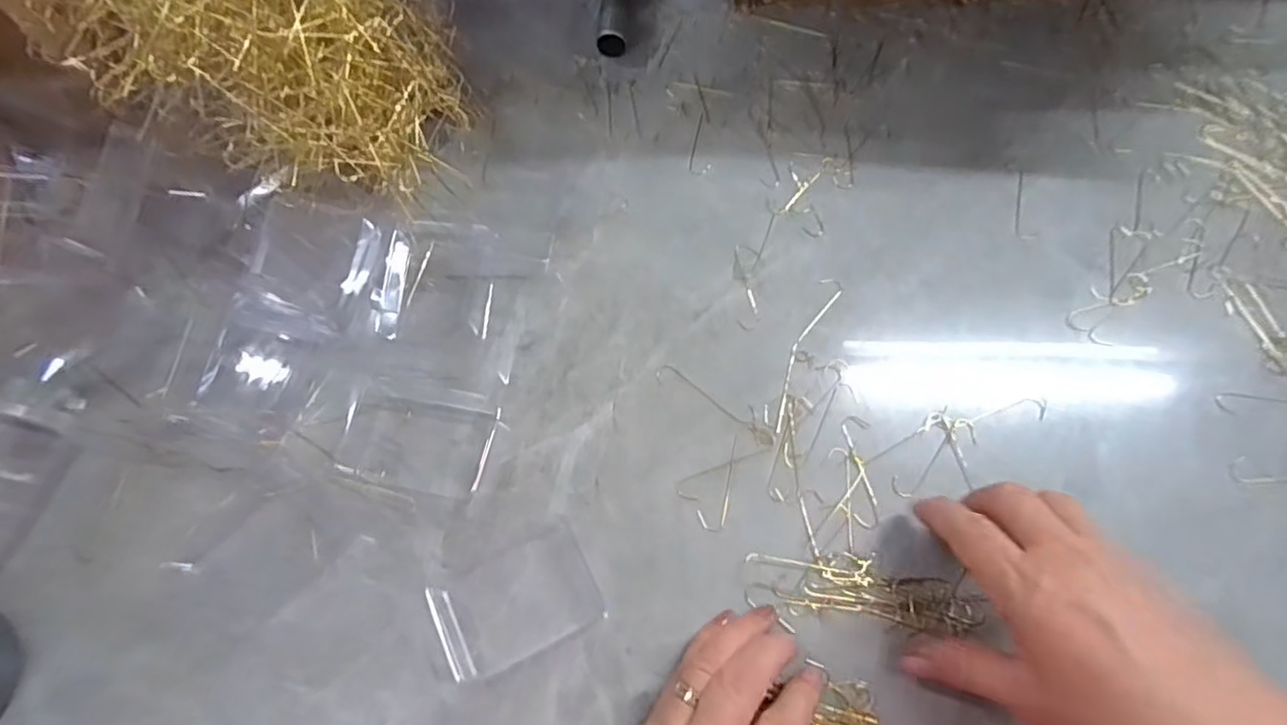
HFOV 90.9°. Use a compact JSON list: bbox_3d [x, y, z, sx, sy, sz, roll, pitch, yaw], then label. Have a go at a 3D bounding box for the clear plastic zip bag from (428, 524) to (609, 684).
[{"bbox_3d":[-0.065,0.123,0.324,0.078,0.005,0.051,-24,68,-12],"label":"clear plastic zip bag"}]

